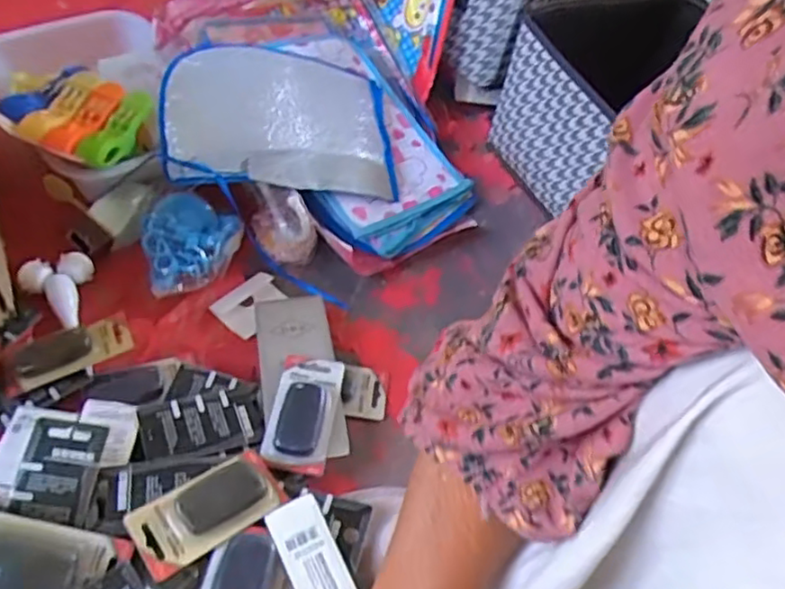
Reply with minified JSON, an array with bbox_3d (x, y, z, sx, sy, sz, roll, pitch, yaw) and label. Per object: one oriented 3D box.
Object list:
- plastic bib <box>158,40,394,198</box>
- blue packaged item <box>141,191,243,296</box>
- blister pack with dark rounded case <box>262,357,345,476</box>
[{"bbox_3d":[-0.126,-0.203,0.763,0.255,0.022,0.208,8,57,-20],"label":"plastic bib"},{"bbox_3d":[-0.206,-0.052,0.691,0.100,0.056,0.102,-13,51,-16],"label":"blue packaged item"},{"bbox_3d":[-0.079,0.098,0.585,0.058,0.020,0.108,9,48,2],"label":"blister pack with dark rounded case"}]

